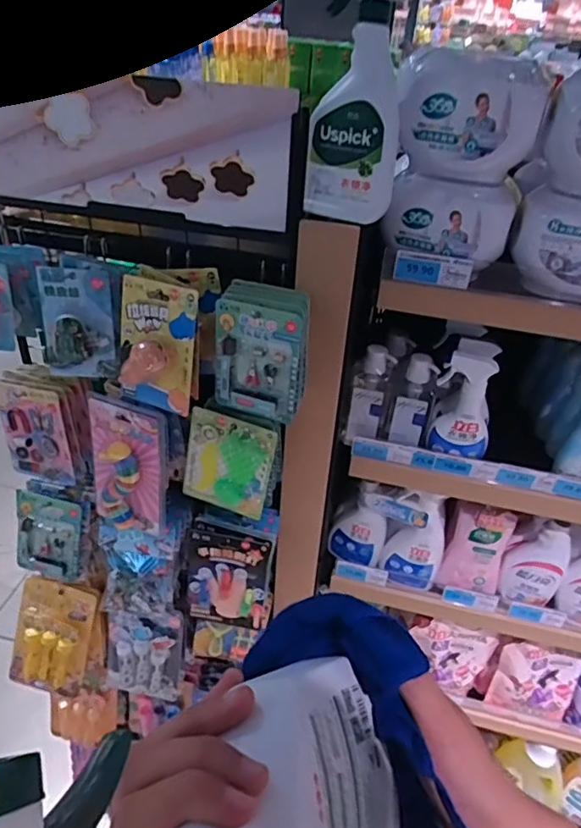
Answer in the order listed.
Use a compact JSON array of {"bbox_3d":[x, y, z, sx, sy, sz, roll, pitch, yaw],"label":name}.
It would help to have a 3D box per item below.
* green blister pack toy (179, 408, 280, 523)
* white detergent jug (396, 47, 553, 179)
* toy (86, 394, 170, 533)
[{"bbox_3d":[-0.091,0.073,0.809,0.124,0.149,0.010,19,27,9],"label":"green blister pack toy"},{"bbox_3d":[0.211,-0.350,0.666,0.153,0.123,0.083,21,38,21],"label":"white detergent jug"},{"bbox_3d":[-0.234,0.083,0.819,0.120,0.217,0.048,11,29,13],"label":"toy"}]

